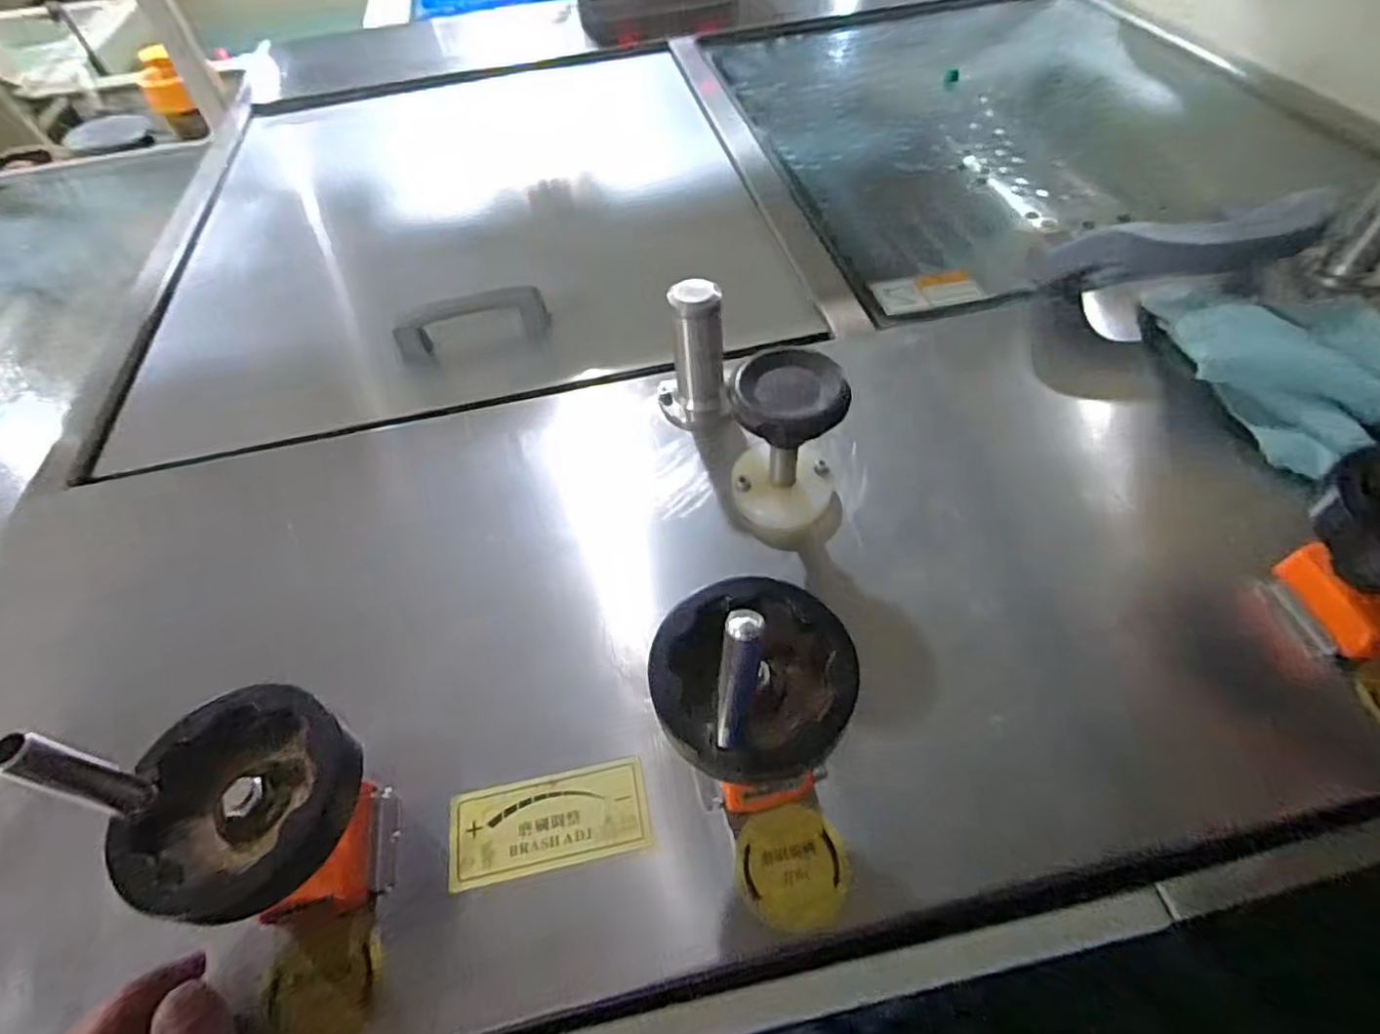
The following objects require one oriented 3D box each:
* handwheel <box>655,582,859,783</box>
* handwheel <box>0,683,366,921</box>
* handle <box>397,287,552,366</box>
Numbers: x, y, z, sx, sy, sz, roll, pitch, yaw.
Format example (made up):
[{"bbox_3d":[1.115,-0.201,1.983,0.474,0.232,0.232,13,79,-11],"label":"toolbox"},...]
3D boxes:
[{"bbox_3d":[0.030,0.059,0.290,0.087,0.081,0.090,-2,53,3],"label":"handwheel"},{"bbox_3d":[-0.202,0.111,0.276,0.093,0.078,0.094,19,57,18],"label":"handwheel"},{"bbox_3d":[-0.208,-0.184,0.626,0.143,0.052,0.022,-11,53,-4],"label":"handle"}]

